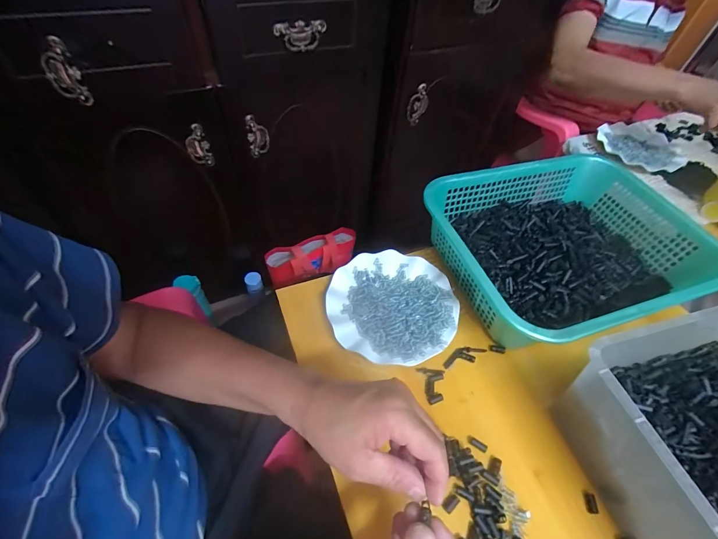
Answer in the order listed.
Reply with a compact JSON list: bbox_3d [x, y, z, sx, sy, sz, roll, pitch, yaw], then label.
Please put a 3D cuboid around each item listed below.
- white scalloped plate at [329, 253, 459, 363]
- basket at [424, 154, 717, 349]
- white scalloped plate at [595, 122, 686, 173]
[{"bbox_3d":[0.048,0.048,0.495,0.178,0.019,0.179,3,52,-4],"label":"white scalloped plate"},{"bbox_3d":[0.325,-0.043,0.539,0.374,0.083,0.292,-13,55,-15],"label":"basket"},{"bbox_3d":[0.659,-0.293,0.816,0.186,0.019,0.186,3,52,-4],"label":"white scalloped plate"}]

